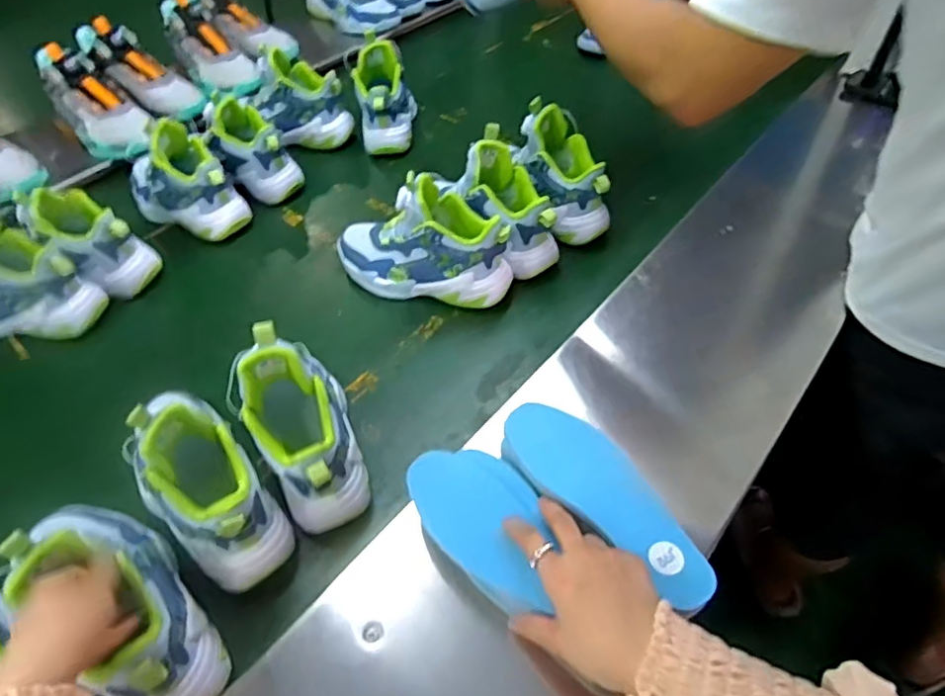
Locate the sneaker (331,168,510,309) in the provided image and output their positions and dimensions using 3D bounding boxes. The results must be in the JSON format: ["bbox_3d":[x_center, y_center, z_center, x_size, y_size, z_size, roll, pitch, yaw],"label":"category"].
[{"bbox_3d":[-0.069,-0.136,0.753,0.237,0.150,0.093,8,51,8],"label":"sneaker"}]

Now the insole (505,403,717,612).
[{"bbox_3d":[0.117,0.123,0.511,0.067,0.017,0.210,-33,57,-23],"label":"insole"}]

